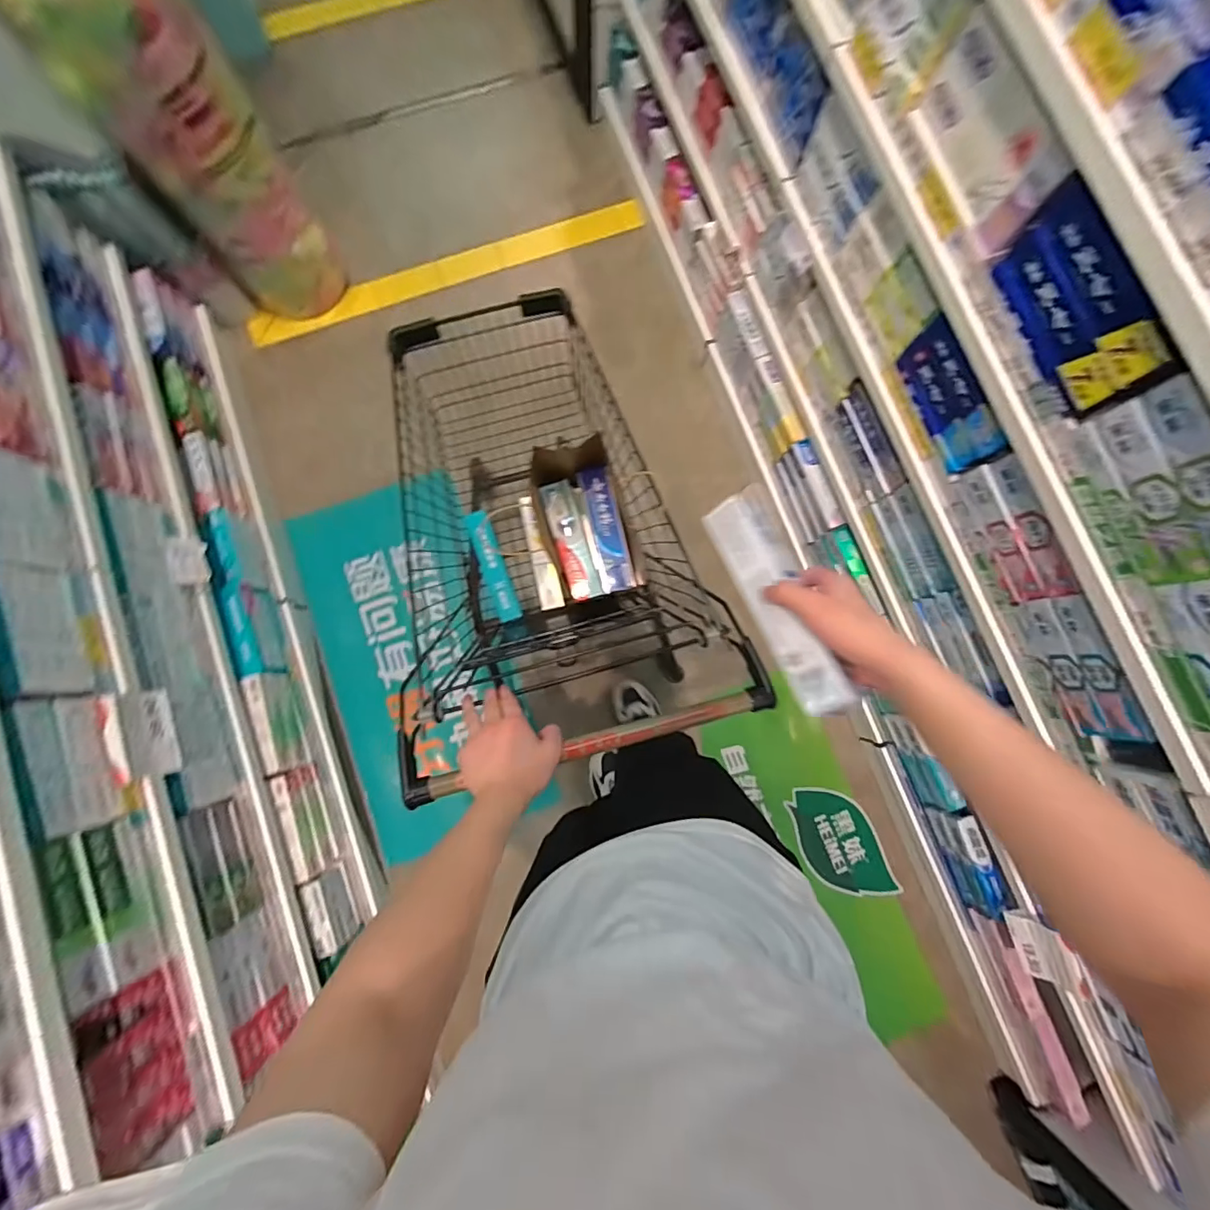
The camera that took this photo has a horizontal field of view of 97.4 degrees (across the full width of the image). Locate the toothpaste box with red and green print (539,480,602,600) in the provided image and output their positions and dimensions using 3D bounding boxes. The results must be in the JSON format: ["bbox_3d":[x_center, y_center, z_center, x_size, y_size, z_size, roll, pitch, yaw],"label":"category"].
[{"bbox_3d":[-0.063,-0.121,1.006,0.058,0.042,0.220,-17,83,-4],"label":"toothpaste box with red and green print"}]

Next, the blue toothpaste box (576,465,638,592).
[{"bbox_3d":[0.000,-0.139,0.984,0.054,0.035,0.228,-15,83,-4],"label":"blue toothpaste box"}]

